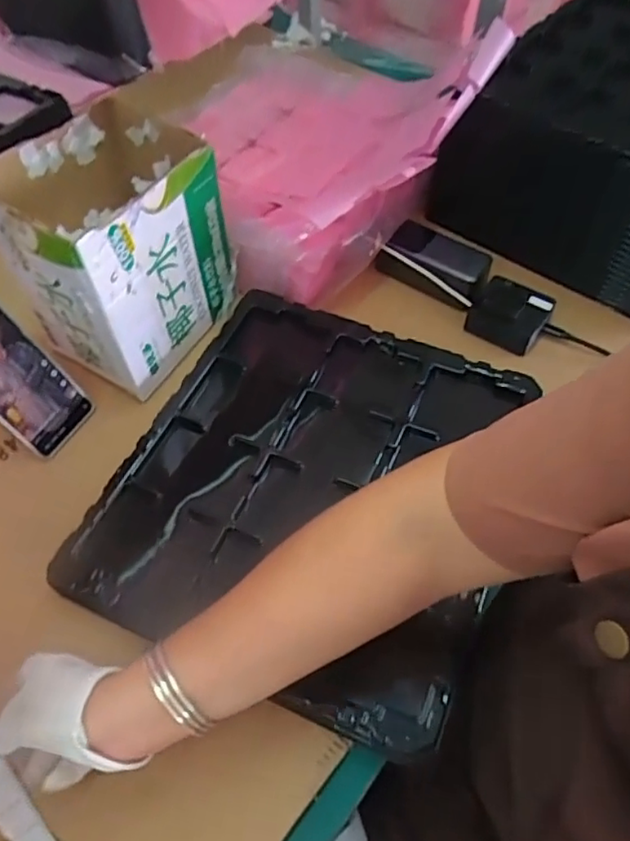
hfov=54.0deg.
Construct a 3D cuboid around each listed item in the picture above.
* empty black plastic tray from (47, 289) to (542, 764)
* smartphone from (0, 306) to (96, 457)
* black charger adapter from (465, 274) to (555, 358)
[{"bbox_3d":[-0.003,0.061,0.596,0.333,0.065,0.375,19,57,13],"label":"empty black plastic tray"},{"bbox_3d":[-0.288,-0.045,0.590,0.010,0.163,0.078,4,50,44],"label":"smartphone"},{"bbox_3d":[0.225,-0.125,0.709,0.077,0.041,0.079,32,61,20],"label":"black charger adapter"}]

